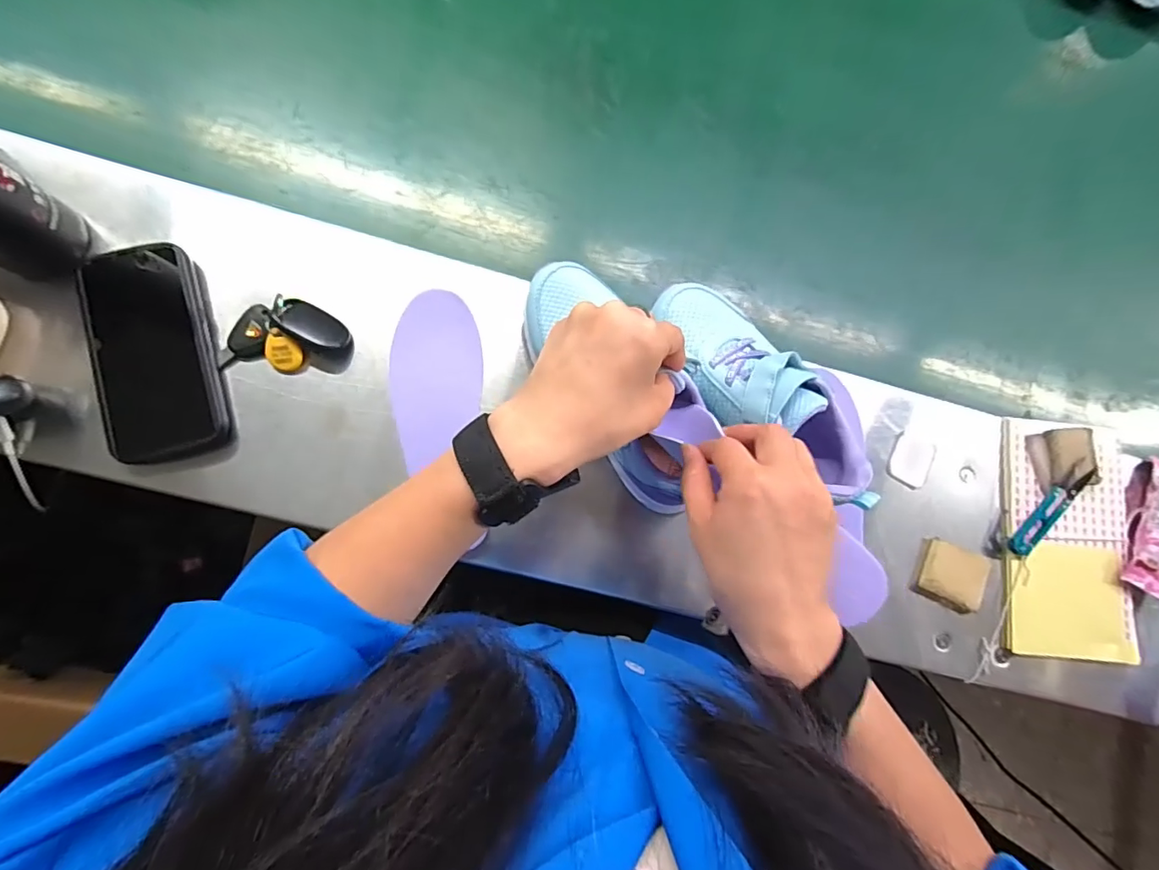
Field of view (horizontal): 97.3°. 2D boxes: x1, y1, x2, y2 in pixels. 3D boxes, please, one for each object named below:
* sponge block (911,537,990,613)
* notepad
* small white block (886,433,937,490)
[{"bbox_3d":[0.330,0.125,0.452,0.061,0.016,0.052,21,83,-5],"label":"sponge block"},{"bbox_3d":[0.446,0.094,0.465,0.119,0.020,0.209,6,84,-6],"label":"notepad"},{"bbox_3d":[0.301,0.023,0.462,0.041,0.004,0.043,24,83,-4],"label":"small white block"}]

